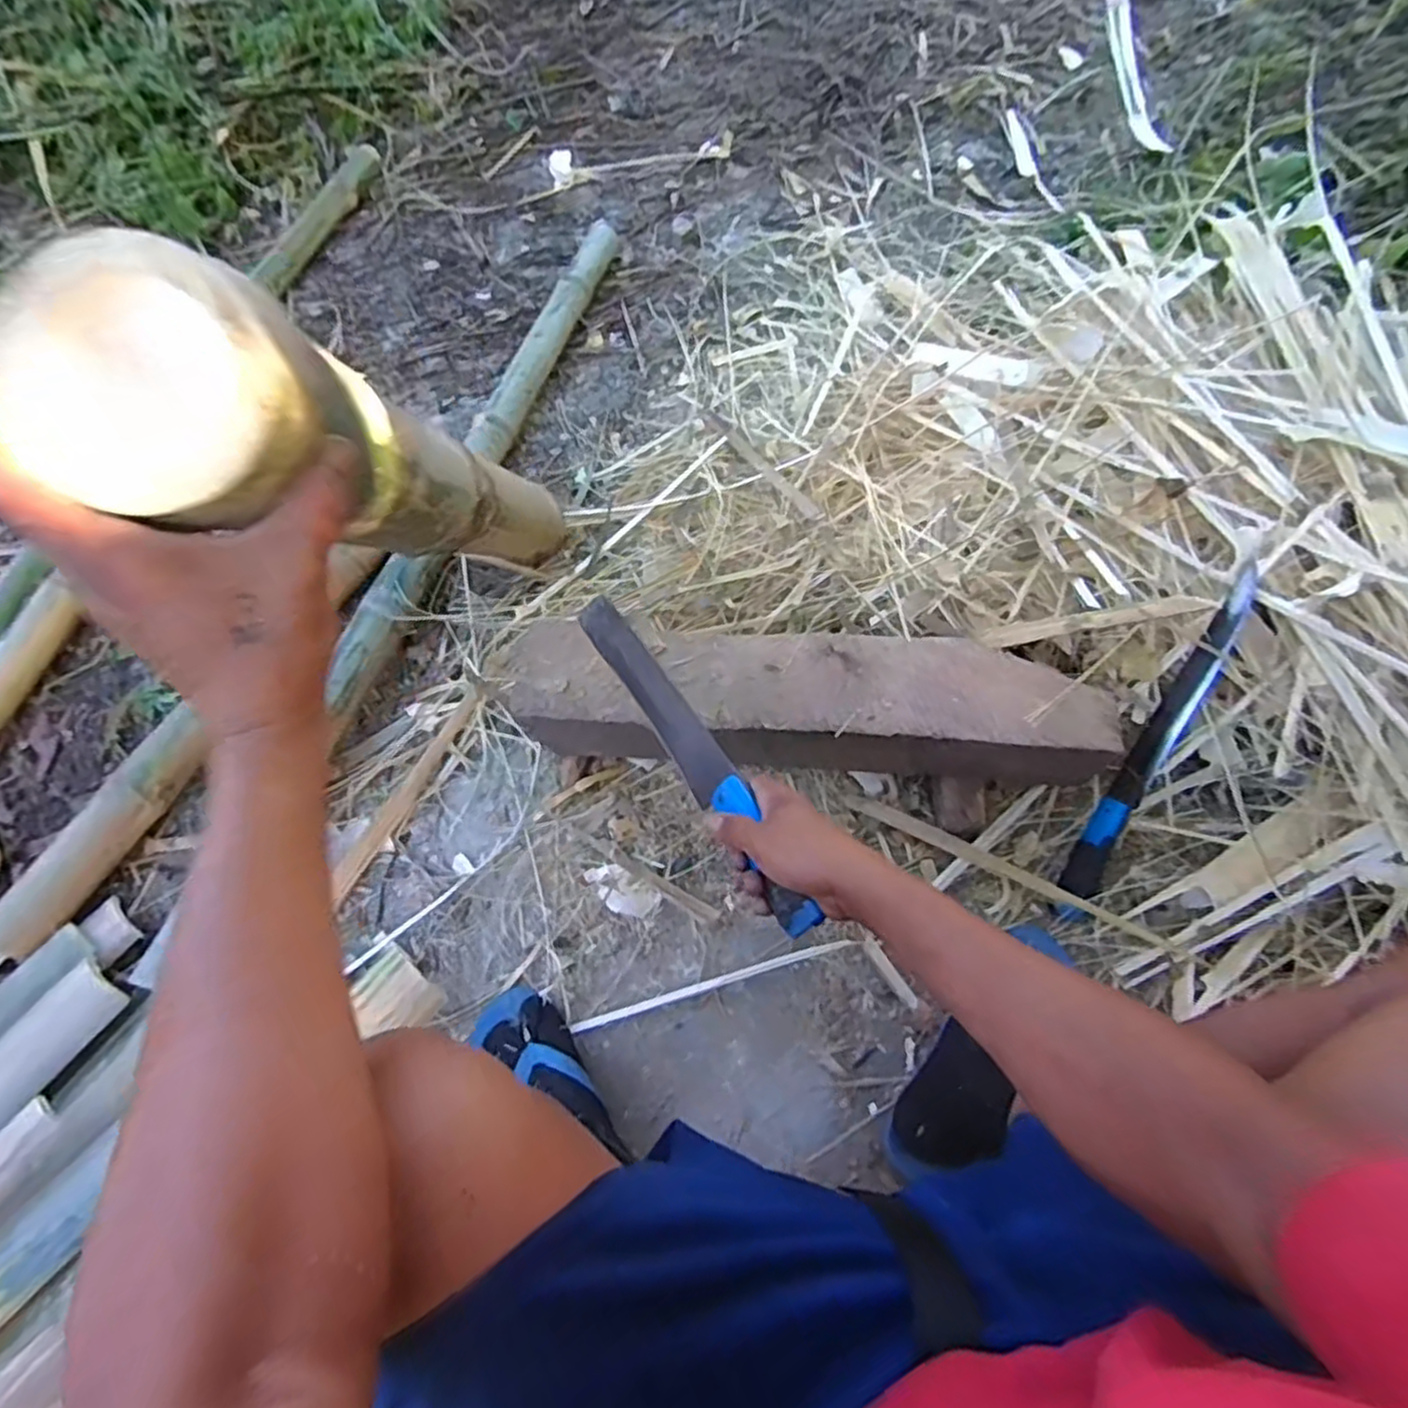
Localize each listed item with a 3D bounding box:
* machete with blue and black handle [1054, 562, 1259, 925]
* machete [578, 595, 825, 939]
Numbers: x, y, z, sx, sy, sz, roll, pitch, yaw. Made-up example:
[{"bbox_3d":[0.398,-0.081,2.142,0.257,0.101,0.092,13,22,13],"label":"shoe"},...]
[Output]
[{"bbox_3d":[0.459,0.045,0.754,0.040,0.032,0.384,29,93,11],"label":"machete with blue and black handle"},{"bbox_3d":[-0.013,0.029,0.607,0.033,0.039,0.356,-25,54,-16],"label":"machete"}]

